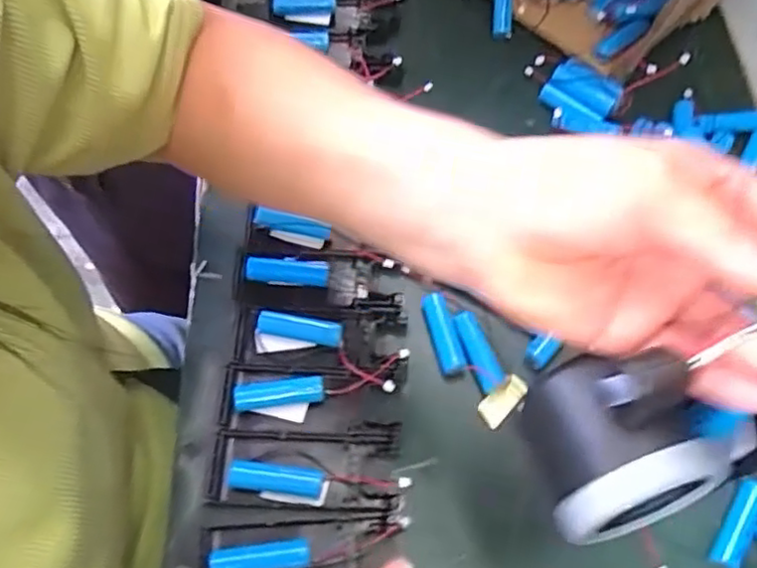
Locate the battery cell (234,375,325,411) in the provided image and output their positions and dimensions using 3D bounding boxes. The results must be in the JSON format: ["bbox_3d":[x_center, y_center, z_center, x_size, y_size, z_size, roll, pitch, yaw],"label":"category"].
[{"bbox_3d":[-0.056,0.062,0.372,0.050,0.013,0.015,-7,63,-4],"label":"battery cell"}]

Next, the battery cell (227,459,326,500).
[{"bbox_3d":[-0.054,0.105,0.352,0.049,0.015,0.014,5,63,2],"label":"battery cell"}]

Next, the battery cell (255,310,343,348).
[{"bbox_3d":[-0.047,0.027,0.393,0.050,0.011,0.013,9,63,4],"label":"battery cell"}]

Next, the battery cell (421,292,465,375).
[{"bbox_3d":[0.039,0.030,0.403,0.013,0.015,0.049,-15,64,-8],"label":"battery cell"}]

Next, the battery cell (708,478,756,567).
[{"bbox_3d":[0.191,0.126,0.348,0.017,0.011,0.048,30,66,14],"label":"battery cell"}]

